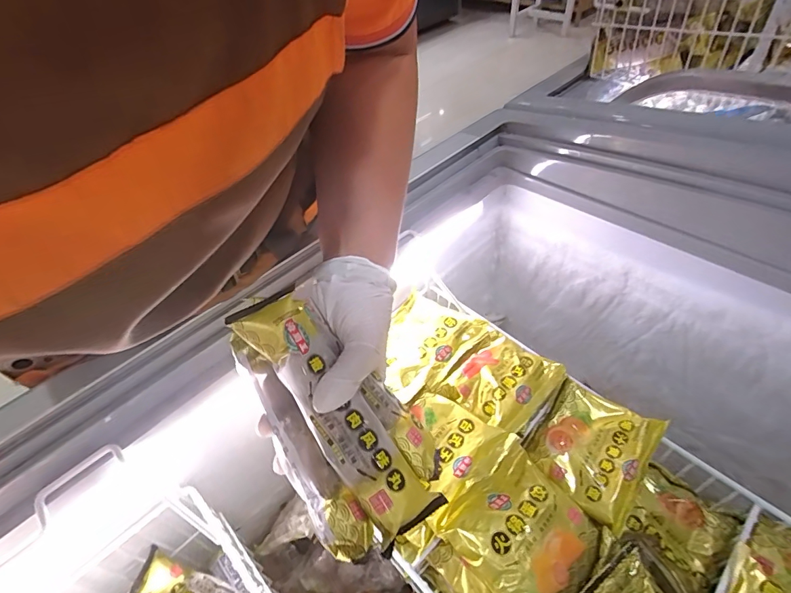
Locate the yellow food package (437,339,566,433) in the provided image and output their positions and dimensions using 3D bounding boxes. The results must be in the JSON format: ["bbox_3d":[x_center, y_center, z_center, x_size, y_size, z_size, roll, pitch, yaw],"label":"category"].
[{"bbox_3d":[0.125,0.094,0.475,0.117,0.016,0.088,-34,53,-24],"label":"yellow food package"}]

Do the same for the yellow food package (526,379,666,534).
[{"bbox_3d":[0.197,0.152,0.427,0.102,0.029,0.113,30,57,29],"label":"yellow food package"}]

